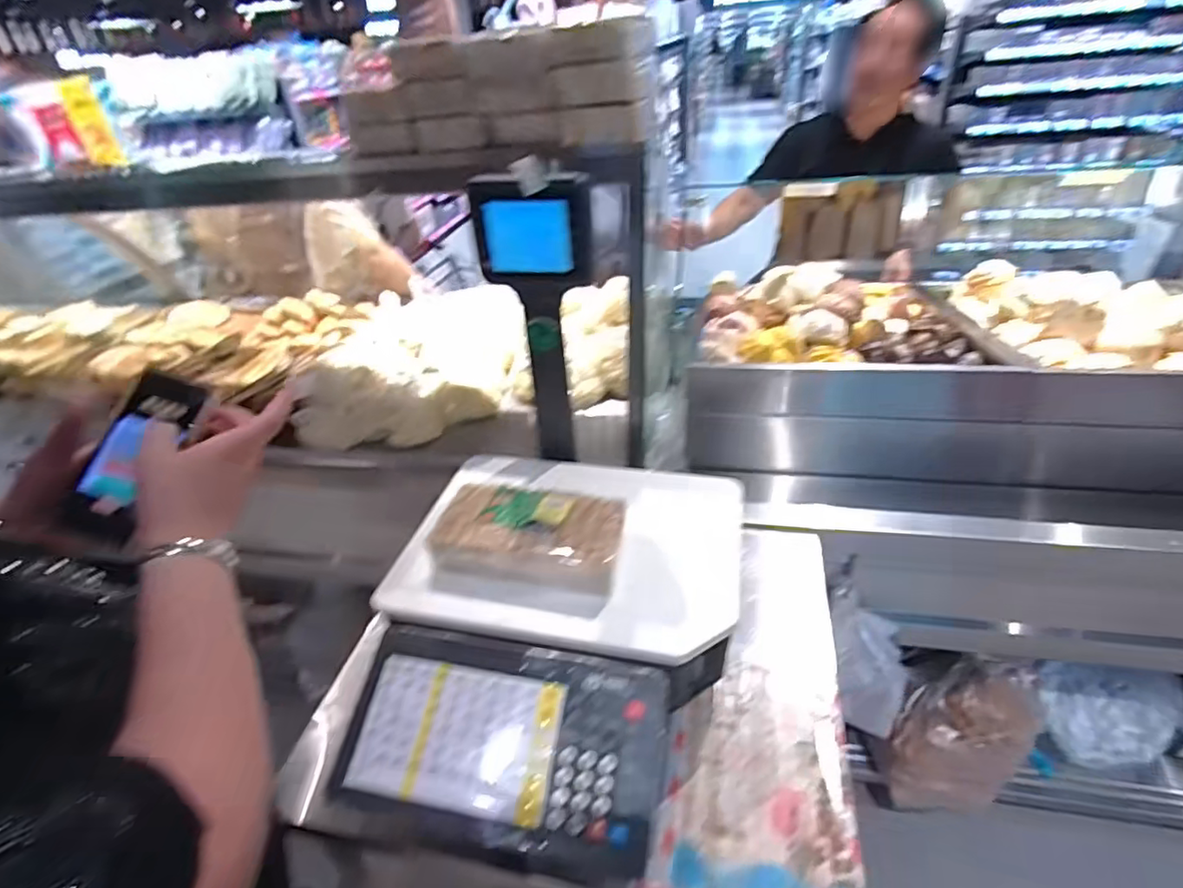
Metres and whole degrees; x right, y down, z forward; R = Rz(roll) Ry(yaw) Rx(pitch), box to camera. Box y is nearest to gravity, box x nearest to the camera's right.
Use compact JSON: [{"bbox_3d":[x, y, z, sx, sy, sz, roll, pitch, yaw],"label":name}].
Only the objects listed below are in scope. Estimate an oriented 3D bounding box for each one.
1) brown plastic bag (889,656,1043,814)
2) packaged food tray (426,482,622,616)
[{"bbox_3d":[0.695,0.541,1.085,0.247,0.308,0.136,-7,35,-3],"label":"brown plastic bag"},{"bbox_3d":[-0.074,0.113,0.665,0.210,0.049,0.138,4,36,12],"label":"packaged food tray"}]

